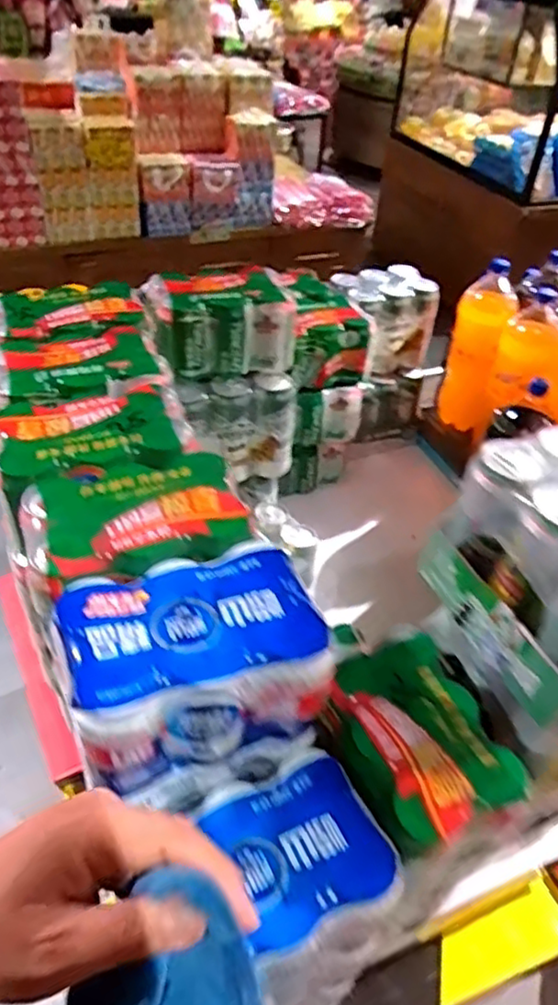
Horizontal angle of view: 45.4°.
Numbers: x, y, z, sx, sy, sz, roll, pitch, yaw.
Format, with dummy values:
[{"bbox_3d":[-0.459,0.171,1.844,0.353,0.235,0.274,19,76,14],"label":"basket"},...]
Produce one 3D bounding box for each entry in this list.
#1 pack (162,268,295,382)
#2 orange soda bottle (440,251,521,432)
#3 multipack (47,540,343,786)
[{"bbox_3d":[-0.079,-0.254,0.972,0.186,0.117,0.100,-9,44,-16],"label":"pack"},{"bbox_3d":[0.395,-0.309,1.345,0.100,0.346,0.101,14,42,10],"label":"orange soda bottle"},{"bbox_3d":[-0.069,0.130,0.534,0.182,0.114,0.129,-13,45,-20],"label":"multipack"}]

